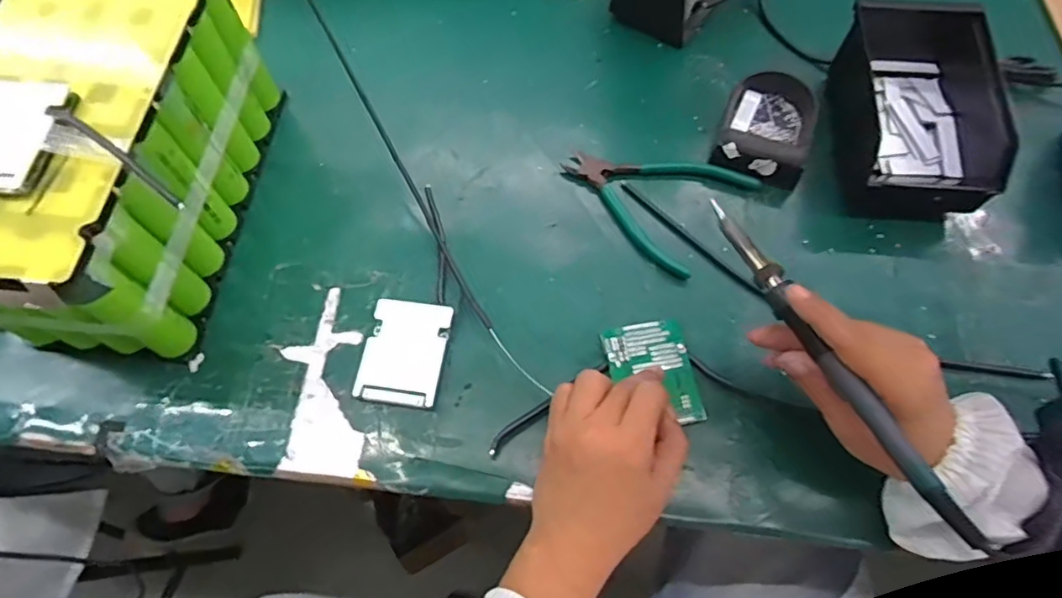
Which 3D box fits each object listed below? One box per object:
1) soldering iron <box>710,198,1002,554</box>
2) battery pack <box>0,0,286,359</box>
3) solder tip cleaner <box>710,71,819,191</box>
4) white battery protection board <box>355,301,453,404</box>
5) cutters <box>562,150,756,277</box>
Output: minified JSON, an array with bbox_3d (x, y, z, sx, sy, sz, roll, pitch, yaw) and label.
[{"bbox_3d":[0.176,0.034,0.360,0.018,0.018,0.239,-24,63,-10],"label":"soldering iron"},{"bbox_3d":[-0.313,-0.110,0.459,0.134,0.150,0.275,6,67,2],"label":"battery pack"},{"bbox_3d":[0.208,-0.151,0.532,0.075,0.032,0.109,23,69,9],"label":"solder tip cleaner"},{"bbox_3d":[-0.097,0.040,0.470,0.060,0.008,0.081,9,67,3],"label":"white battery protection board"},{"bbox_3d":[0.102,-0.096,0.528,0.145,0.016,0.111,35,71,13],"label":"cutters"}]

